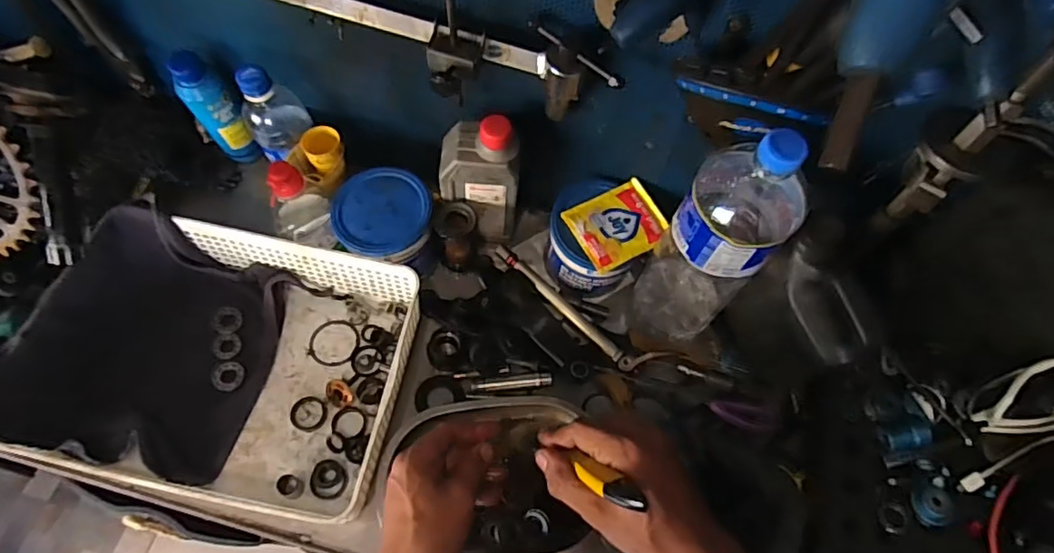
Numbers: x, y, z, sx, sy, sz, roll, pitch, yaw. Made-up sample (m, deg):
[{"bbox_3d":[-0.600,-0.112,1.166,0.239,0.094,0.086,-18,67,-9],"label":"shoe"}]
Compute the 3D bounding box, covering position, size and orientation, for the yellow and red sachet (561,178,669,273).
[{"bbox_3d":[0.096,-0.055,0.613,0.096,0.011,0.078,-26,68,-15],"label":"yellow and red sachet"}]

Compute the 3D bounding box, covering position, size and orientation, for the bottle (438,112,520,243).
[{"bbox_3d":[-0.050,-0.100,0.616,0.083,0.168,0.050,12,64,2],"label":"bottle"}]

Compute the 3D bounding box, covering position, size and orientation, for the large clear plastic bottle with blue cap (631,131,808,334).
[{"bbox_3d":[0.173,-0.024,0.543,0.085,0.315,0.090,34,67,12],"label":"large clear plastic bottle with blue cap"}]

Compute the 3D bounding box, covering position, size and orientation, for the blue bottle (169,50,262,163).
[{"bbox_3d":[-0.351,-0.186,0.659,0.046,0.145,0.041,-32,70,-17],"label":"blue bottle"}]

